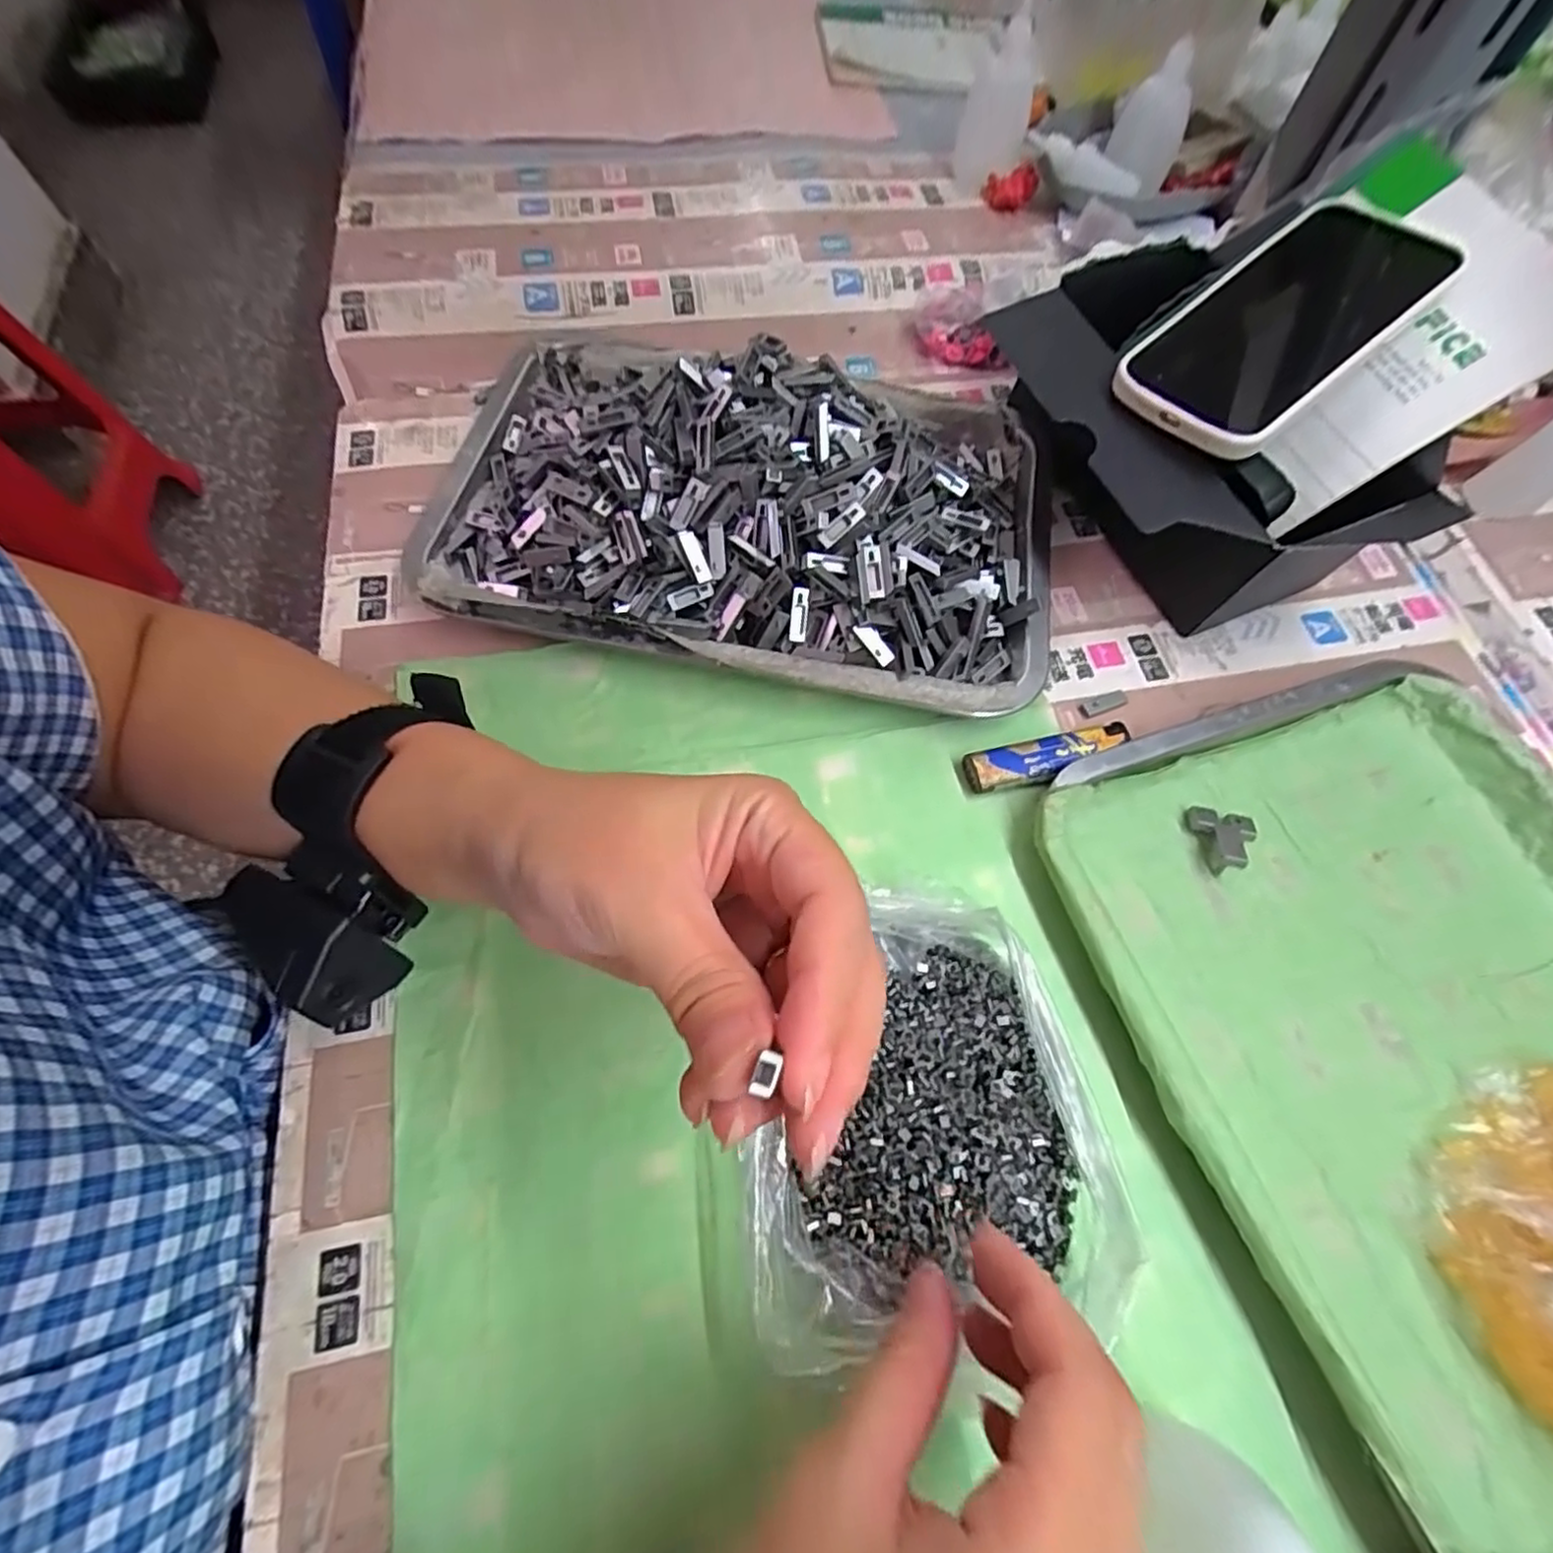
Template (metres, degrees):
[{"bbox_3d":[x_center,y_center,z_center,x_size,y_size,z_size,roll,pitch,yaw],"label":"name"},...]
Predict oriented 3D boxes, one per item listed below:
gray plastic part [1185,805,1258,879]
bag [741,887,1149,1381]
[{"bbox_3d":[0.199,0.026,0.302,0.023,0.008,0.030,-11,67,-8],"label":"gray plastic part"},{"bbox_3d":[0.049,0.111,0.235,0.118,0.031,0.135,-3,66,-5],"label":"bag"}]

